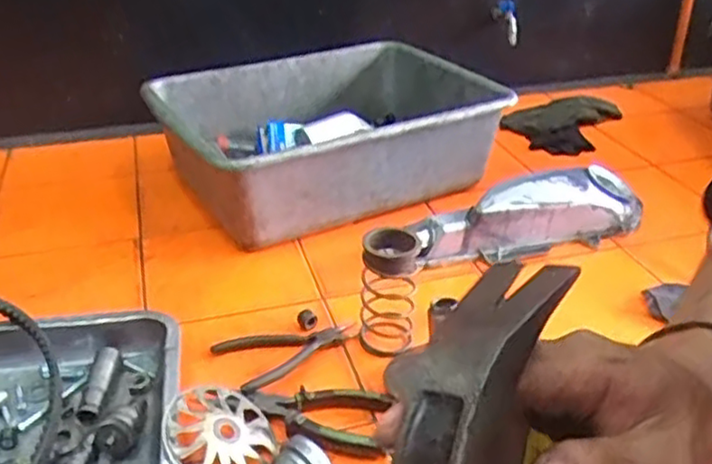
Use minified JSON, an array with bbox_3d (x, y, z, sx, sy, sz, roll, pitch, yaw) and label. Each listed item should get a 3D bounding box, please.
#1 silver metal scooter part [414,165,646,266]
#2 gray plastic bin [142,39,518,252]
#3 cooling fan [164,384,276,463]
[{"bbox_3d":[0.238,-0.021,0.916,0.331,0.071,0.083,-12,33,-21],"label":"silver metal scooter part"},{"bbox_3d":[-0.041,-0.137,1.034,0.462,0.158,0.317,-17,35,-27],"label":"gray plastic bin"},{"bbox_3d":[-0.117,0.177,0.607,0.099,0.024,0.098,19,35,-25],"label":"cooling fan"}]

